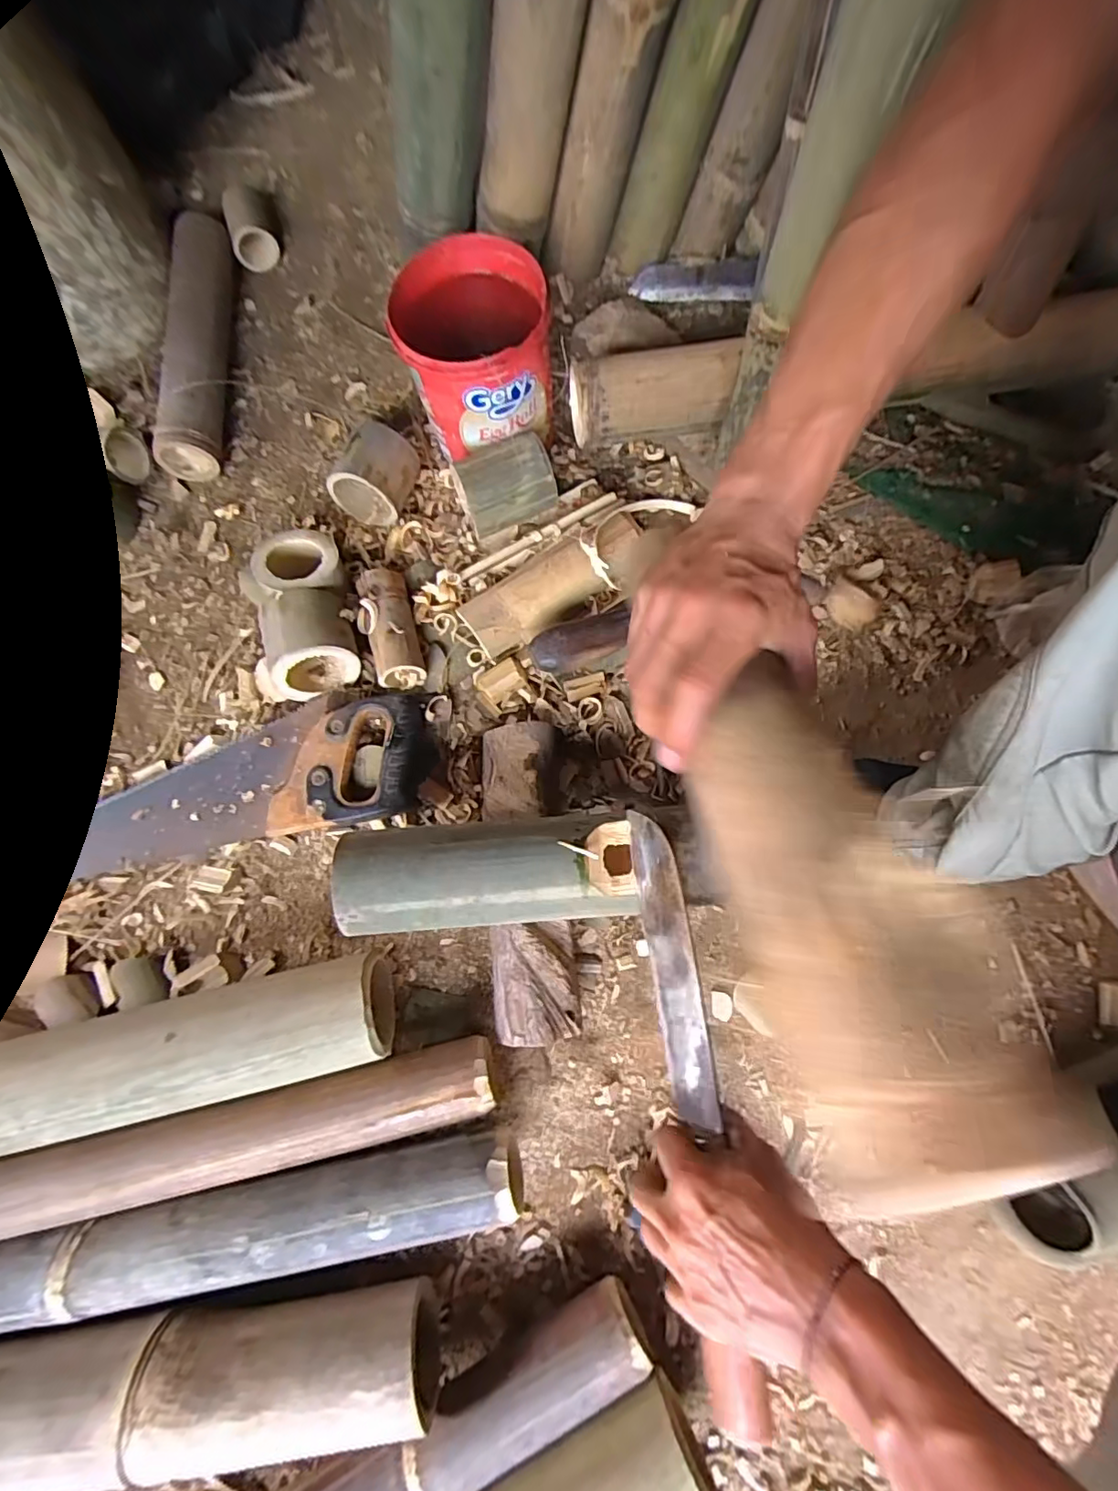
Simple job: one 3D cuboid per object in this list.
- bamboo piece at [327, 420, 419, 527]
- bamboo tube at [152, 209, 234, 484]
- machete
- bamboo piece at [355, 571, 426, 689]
[{"bbox_3d":[-0.187,-0.281,0.590,0.069,0.084,0.078,23,78,6],"label":"bamboo piece"},{"bbox_3d":[-0.411,-0.458,0.648,0.075,0.065,0.302,-4,77,0],"label":"bamboo tube"},{"bbox_3d":[0.085,0.213,0.369,0.029,0.028,0.343,-6,69,-1],"label":"machete"},{"bbox_3d":[-0.161,-0.114,0.544,0.046,0.036,0.117,-16,77,-3],"label":"bamboo piece"}]

